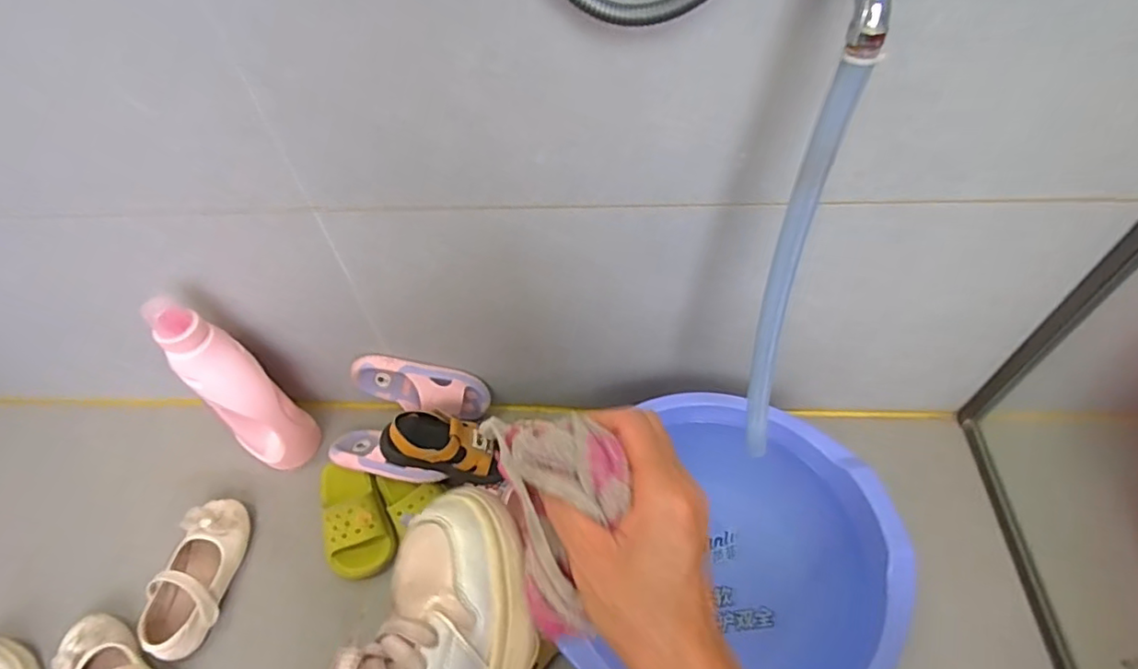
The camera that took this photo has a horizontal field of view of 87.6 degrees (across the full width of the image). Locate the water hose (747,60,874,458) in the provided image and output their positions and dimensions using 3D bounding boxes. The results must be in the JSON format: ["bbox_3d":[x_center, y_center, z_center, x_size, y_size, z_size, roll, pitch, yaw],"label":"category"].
[{"bbox_3d":[0.170,-0.030,0.459,0.027,0.313,0.105,7,54,8],"label":"water hose"}]

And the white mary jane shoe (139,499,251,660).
[{"bbox_3d":[-0.456,0.294,0.732,0.076,0.055,0.184,1,54,4],"label":"white mary jane shoe"}]

